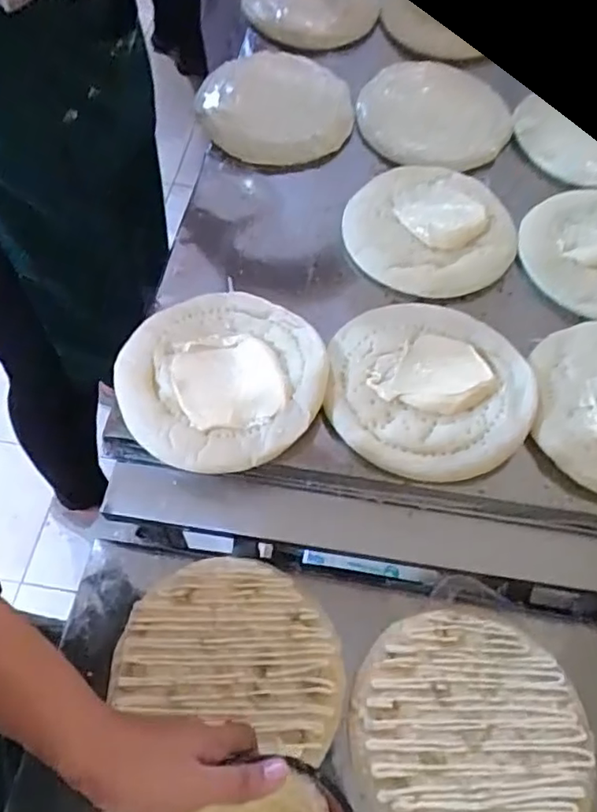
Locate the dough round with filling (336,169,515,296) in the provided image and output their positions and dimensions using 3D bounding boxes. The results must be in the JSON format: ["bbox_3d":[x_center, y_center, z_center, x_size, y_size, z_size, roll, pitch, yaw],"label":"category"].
[{"bbox_3d":[0.153,-0.209,0.711,0.200,0.021,0.180,-9,62,-6],"label":"dough round with filling"}]

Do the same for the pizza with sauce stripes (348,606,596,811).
[{"bbox_3d":[0.144,0.273,0.502,0.191,0.011,0.192,1,61,-1],"label":"pizza with sauce stripes"}]

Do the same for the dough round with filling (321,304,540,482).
[{"bbox_3d":[0.127,-0.024,0.590,0.193,0.027,0.194,1,61,-1],"label":"dough round with filling"}]

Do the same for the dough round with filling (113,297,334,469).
[{"bbox_3d":[-0.074,-0.031,0.585,0.192,0.019,0.197,1,61,-1],"label":"dough round with filling"}]

